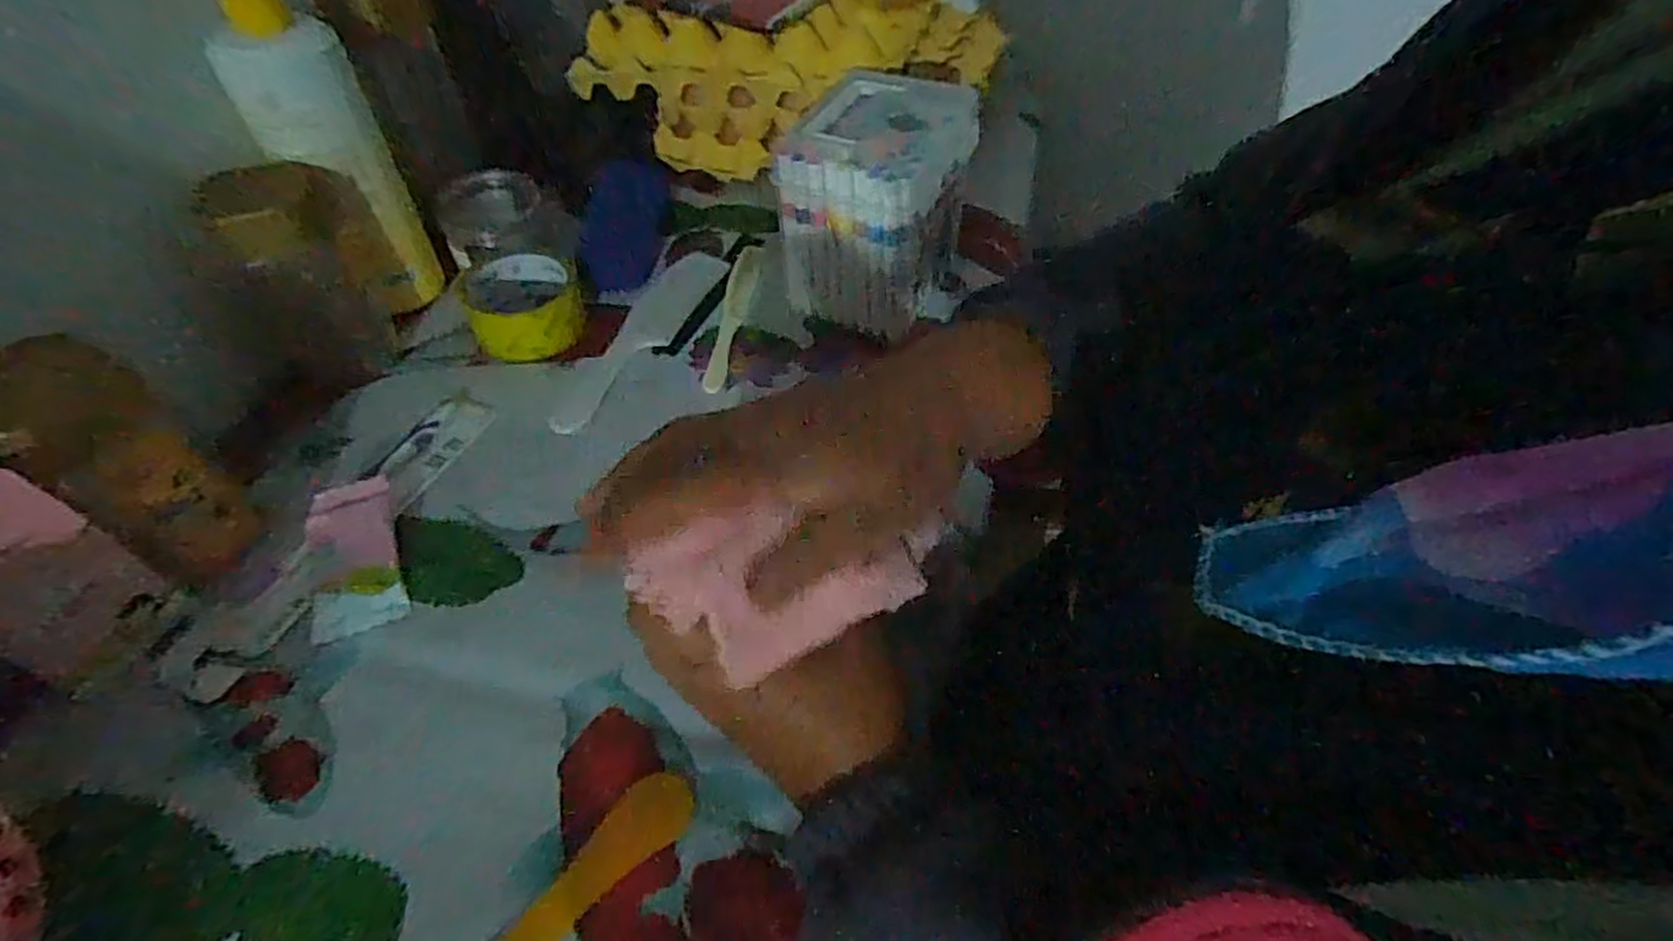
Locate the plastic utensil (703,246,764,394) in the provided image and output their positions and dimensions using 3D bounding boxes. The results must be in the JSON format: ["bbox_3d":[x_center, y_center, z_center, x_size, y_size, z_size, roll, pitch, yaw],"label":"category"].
[{"bbox_3d":[-0.086,-0.138,0.626,0.025,0.004,0.189,4,50,3],"label":"plastic utensil"}]

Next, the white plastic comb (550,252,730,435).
[{"bbox_3d":[-0.155,-0.113,0.600,0.053,0.006,0.231,12,51,10],"label":"white plastic comb"}]

